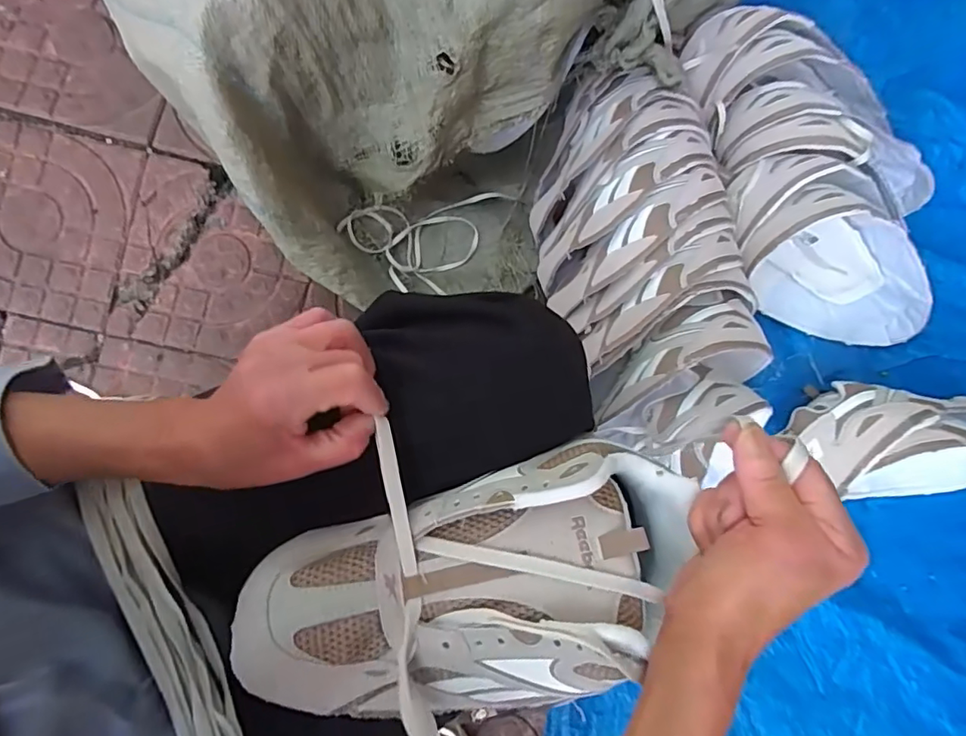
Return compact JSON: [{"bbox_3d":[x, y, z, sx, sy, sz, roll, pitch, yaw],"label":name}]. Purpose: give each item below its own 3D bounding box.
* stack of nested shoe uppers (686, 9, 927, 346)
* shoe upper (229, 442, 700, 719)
[{"bbox_3d":[0.391,-0.215,0.641,0.233,0.132,0.442,-31,98,-7],"label":"stack of nested shoe uppers"},{"bbox_3d":[-0.001,0.121,0.289,0.242,0.061,0.116,-16,77,-3],"label":"shoe upper"}]

